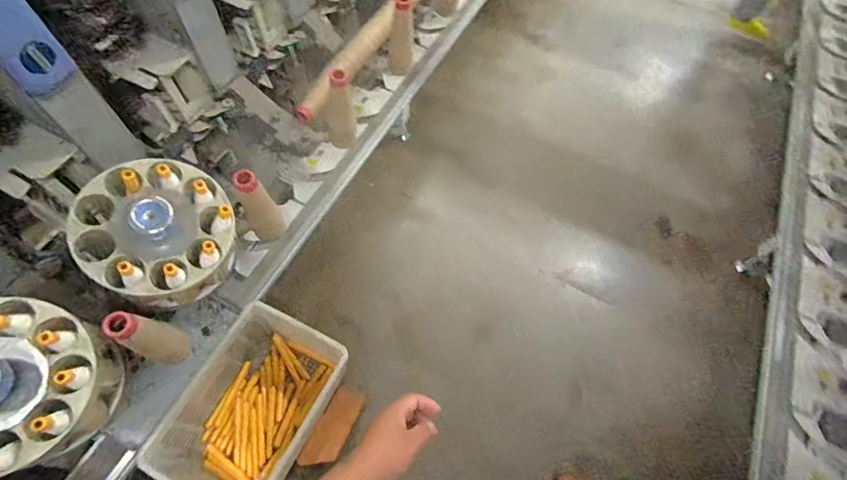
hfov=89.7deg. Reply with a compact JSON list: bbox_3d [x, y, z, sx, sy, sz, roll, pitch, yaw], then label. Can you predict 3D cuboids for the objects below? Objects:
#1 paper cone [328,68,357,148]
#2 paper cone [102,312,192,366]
[{"bbox_3d":[-0.205,-0.311,1.035,0.080,0.223,0.057,-13,64,-10],"label":"paper cone"},{"bbox_3d":[-0.462,0.166,0.730,0.049,0.179,0.059,27,64,11],"label":"paper cone"}]

